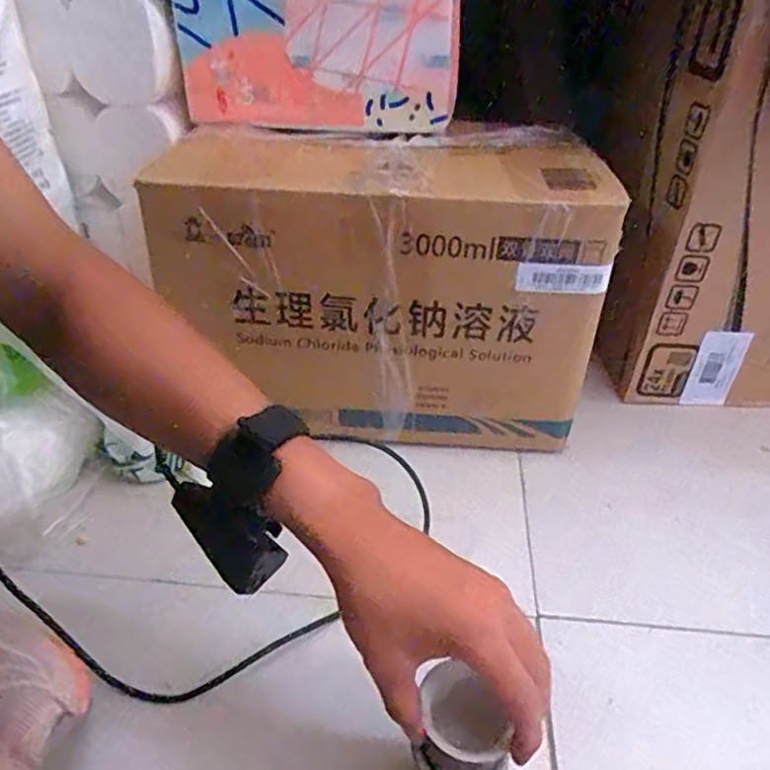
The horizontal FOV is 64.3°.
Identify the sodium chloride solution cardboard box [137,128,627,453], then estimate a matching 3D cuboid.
[{"bbox_3d":[0.006,-0.102,0.622,0.374,0.259,0.181,4,36,3],"label":"sodium chloride solution cardboard box"}]

